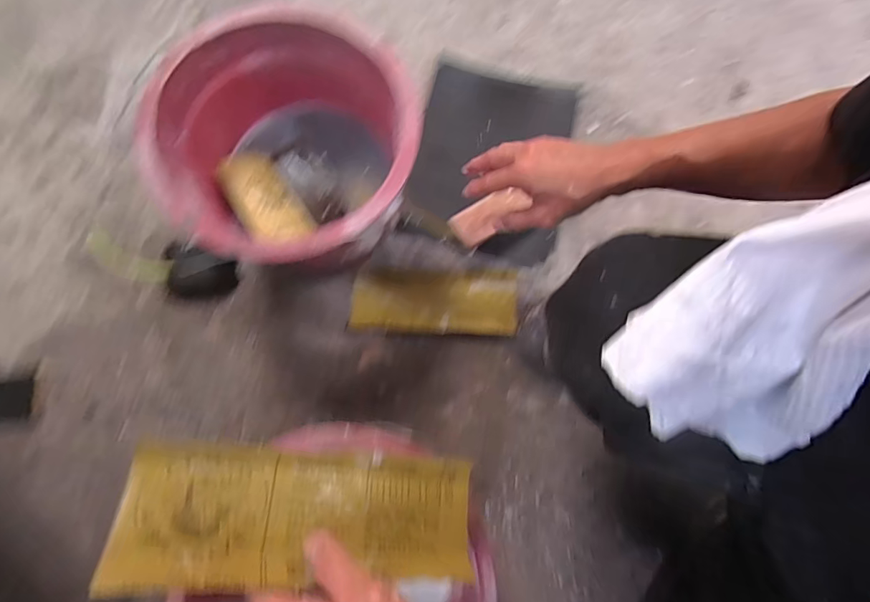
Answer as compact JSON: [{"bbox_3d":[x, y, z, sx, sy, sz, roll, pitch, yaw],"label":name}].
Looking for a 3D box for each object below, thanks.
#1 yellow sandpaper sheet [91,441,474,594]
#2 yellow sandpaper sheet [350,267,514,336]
[{"bbox_3d":[-0.077,0.140,0.309,0.223,0.013,0.079,12,53,-23],"label":"yellow sandpaper sheet"},{"bbox_3d":[0.001,-0.001,0.658,0.227,0.006,0.088,3,75,-1],"label":"yellow sandpaper sheet"}]

